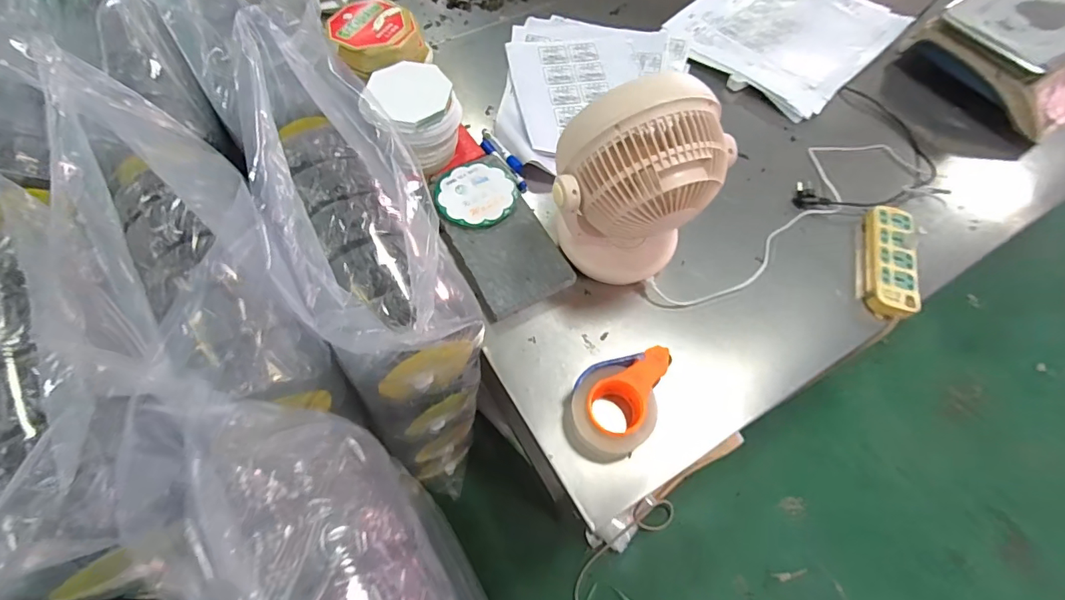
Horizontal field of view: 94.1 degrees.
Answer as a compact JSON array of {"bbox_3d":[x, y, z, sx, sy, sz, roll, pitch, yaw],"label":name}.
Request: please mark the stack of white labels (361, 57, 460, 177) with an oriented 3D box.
[{"bbox_3d":[-0.210,-0.324,0.864,0.149,0.124,0.140,27,65,11],"label":"stack of white labels"}]

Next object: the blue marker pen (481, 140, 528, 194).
[{"bbox_3d":[-0.055,-0.258,0.934,0.020,0.014,0.142,-33,69,-18],"label":"blue marker pen"}]

